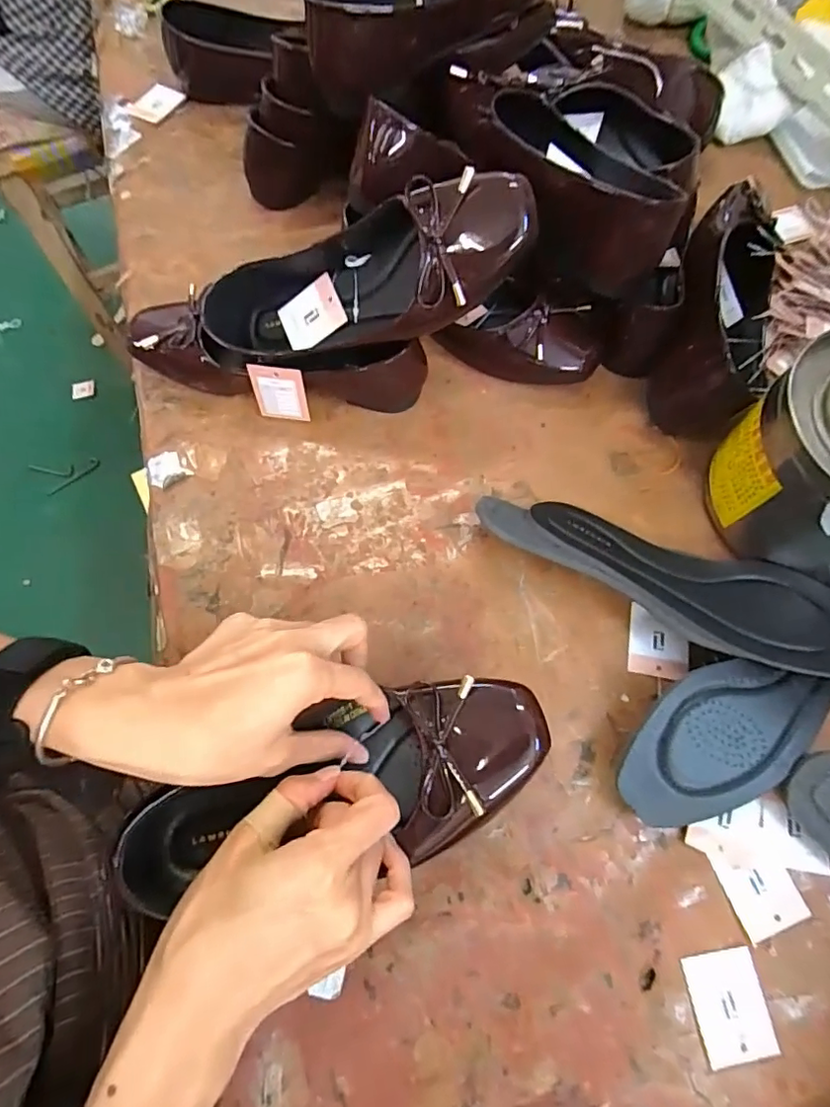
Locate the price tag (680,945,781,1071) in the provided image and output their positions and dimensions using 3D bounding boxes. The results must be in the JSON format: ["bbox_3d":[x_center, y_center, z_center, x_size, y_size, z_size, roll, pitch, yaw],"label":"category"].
[{"bbox_3d":[0.175,0.251,0.308,0.039,0.004,0.050,-10,70,-3],"label":"price tag"}]

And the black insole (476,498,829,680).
[{"bbox_3d":[0.168,0.017,0.375,0.263,0.041,0.076,21,71,8],"label":"black insole"}]

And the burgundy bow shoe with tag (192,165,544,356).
[{"bbox_3d":[-0.045,-0.181,0.377,0.249,0.062,0.074,-6,68,24],"label":"burgundy bow shoe with tag"}]

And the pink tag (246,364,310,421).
[{"bbox_3d":[-0.103,-0.121,0.421,0.040,0.051,0.004,6,58,2],"label":"pink tag"}]

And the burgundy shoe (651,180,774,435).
[{"bbox_3d":[0.239,-0.189,0.429,0.075,0.065,0.206,17,71,7],"label":"burgundy shoe"}]

